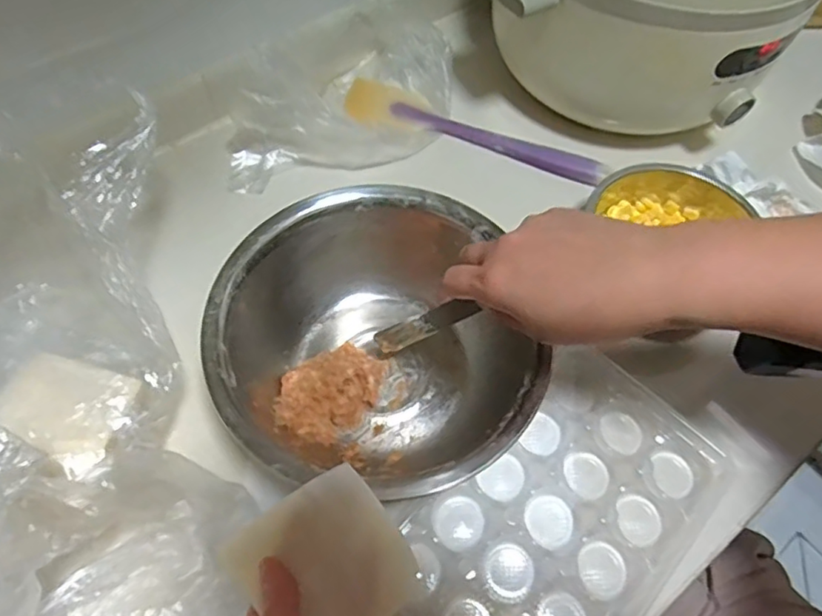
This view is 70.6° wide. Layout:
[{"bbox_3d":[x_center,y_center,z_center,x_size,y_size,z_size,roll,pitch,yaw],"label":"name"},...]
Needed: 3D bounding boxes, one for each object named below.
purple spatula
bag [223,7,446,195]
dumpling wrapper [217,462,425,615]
[{"bbox_3d":[0.058,-0.171,0.545,0.249,0.021,0.054,19,60,6],"label":"purple spatula"},{"bbox_3d":[-0.058,-0.192,0.514,0.139,0.078,0.225,32,63,13],"label":"bag"},{"bbox_3d":[-0.041,0.129,0.291,0.074,0.006,0.079,-36,86,-20],"label":"dumpling wrapper"}]

